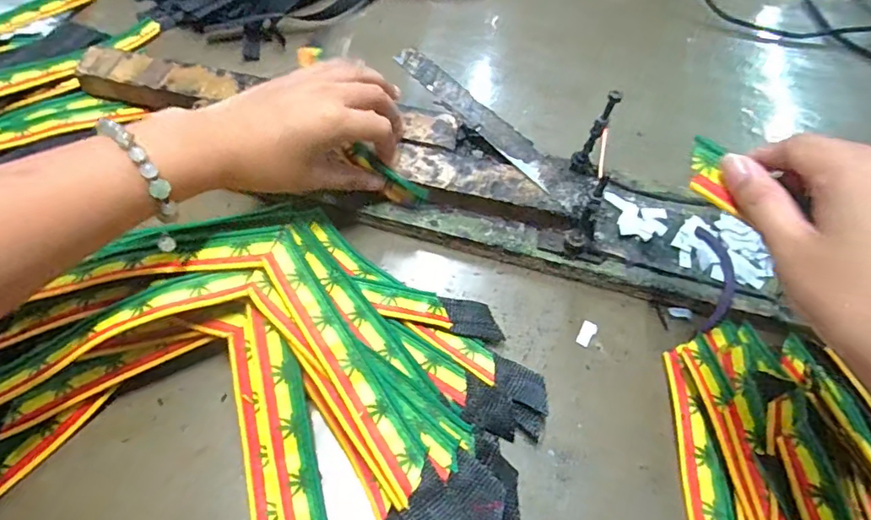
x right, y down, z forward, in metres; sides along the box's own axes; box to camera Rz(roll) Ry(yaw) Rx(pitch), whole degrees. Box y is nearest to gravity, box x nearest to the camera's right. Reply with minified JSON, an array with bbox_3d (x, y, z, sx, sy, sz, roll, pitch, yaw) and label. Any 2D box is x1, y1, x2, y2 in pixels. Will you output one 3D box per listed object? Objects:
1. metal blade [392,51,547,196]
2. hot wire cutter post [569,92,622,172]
[{"bbox_3d":[0.031,-0.123,0.420,0.025,0.010,0.175,-37,68,-22],"label":"metal blade"},{"bbox_3d":[0.120,-0.096,0.388,0.016,0.076,0.010,19,60,8],"label":"hot wire cutter post"}]

